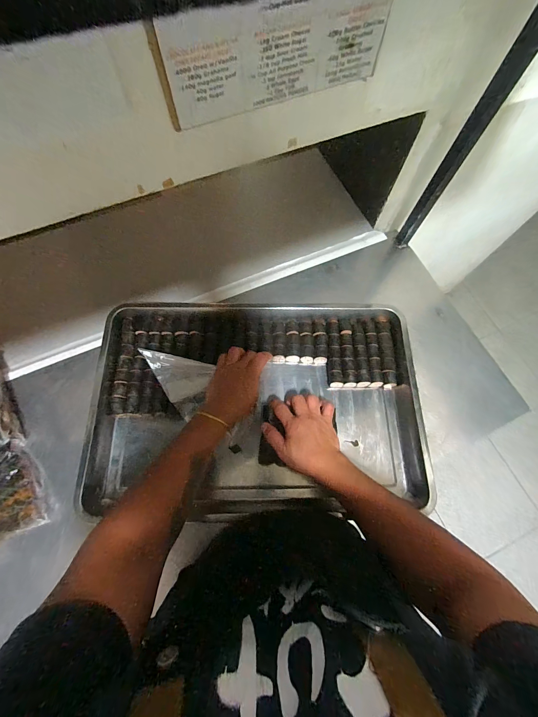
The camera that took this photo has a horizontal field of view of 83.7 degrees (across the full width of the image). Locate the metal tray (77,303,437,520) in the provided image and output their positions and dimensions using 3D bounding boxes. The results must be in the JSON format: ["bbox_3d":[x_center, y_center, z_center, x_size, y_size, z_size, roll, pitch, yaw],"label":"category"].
[{"bbox_3d":[-0.020,0.071,0.575,0.578,0.054,0.400,-1,71,-2],"label":"metal tray"}]

